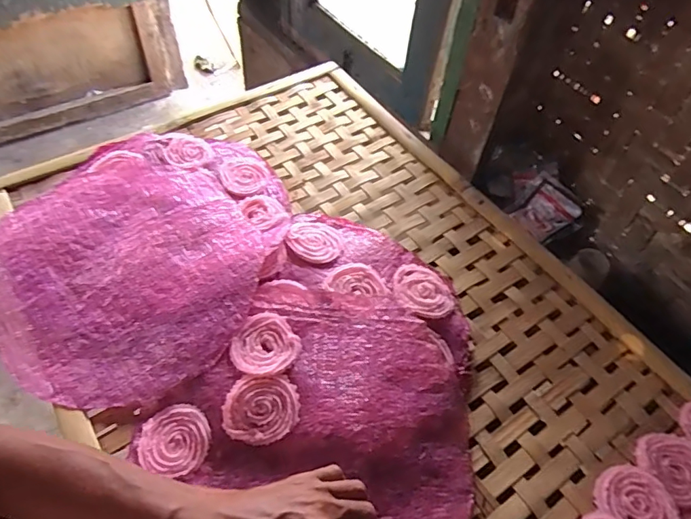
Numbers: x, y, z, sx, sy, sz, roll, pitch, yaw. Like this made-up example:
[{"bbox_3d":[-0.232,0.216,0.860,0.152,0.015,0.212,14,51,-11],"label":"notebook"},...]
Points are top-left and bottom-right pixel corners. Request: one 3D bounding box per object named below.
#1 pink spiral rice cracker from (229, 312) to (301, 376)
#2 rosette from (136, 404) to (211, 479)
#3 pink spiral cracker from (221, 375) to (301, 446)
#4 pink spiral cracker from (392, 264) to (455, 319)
[{"bbox_3d":[-0.090,0.097,0.559,0.069,0.007,0.076,24,55,14],"label":"pink spiral rice cracker"},{"bbox_3d":[-0.177,0.187,0.515,0.069,0.011,0.067,2,53,-2],"label":"rosette"},{"bbox_3d":[-0.089,0.158,0.522,0.078,0.006,0.067,-2,69,-5],"label":"pink spiral cracker"},{"bbox_3d":[0.100,0.041,0.629,0.078,0.015,0.083,15,46,-6],"label":"pink spiral cracker"}]

